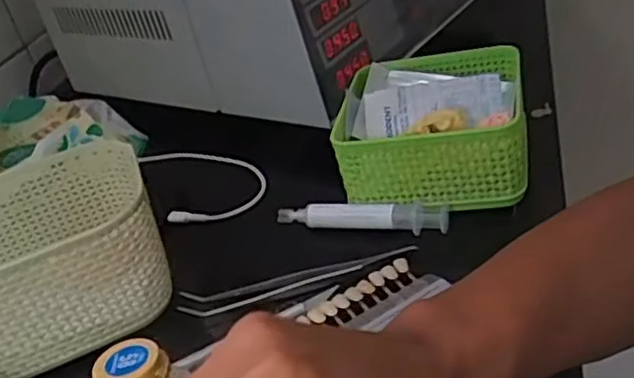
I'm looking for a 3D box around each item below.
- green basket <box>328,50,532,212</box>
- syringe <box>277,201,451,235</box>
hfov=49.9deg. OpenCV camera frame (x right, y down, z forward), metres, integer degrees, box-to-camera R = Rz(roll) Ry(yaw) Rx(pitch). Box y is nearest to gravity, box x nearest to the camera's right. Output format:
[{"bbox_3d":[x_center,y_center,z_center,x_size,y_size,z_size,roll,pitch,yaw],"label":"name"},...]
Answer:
[{"bbox_3d":[0.089,-0.050,0.516,0.138,0.057,0.131,-1,35,15],"label":"green basket"},{"bbox_3d":[0.031,0.017,0.490,0.125,0.021,0.020,-1,35,20],"label":"syringe"}]

